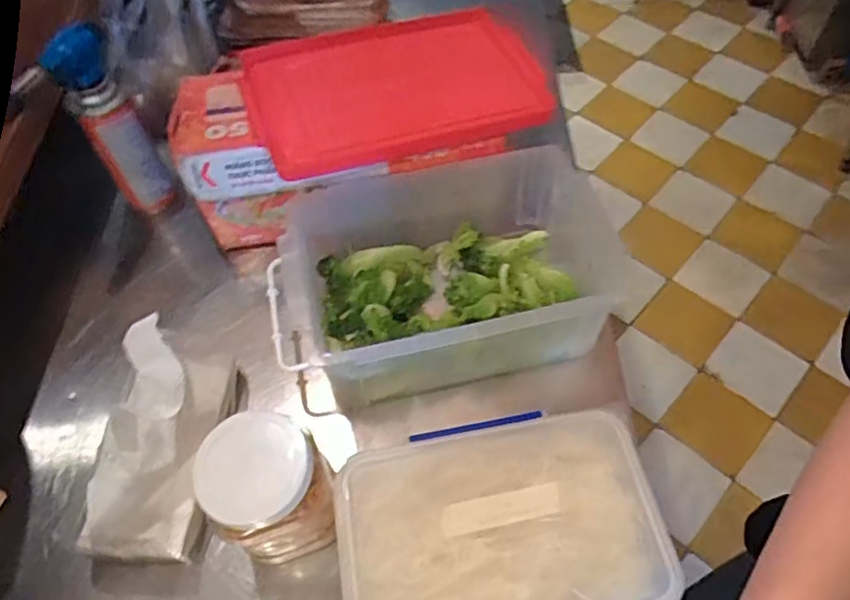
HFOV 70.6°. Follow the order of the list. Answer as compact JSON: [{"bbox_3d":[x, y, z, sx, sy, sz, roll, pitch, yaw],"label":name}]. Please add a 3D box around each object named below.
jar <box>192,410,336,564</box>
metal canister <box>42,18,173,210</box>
[{"bbox_3d":[-0.124,0.157,0.499,0.087,0.132,0.084,-2,57,2],"label":"jar"},{"bbox_3d":[-0.366,-0.204,0.709,0.068,0.225,0.057,-29,60,-14],"label":"metal canister"}]

